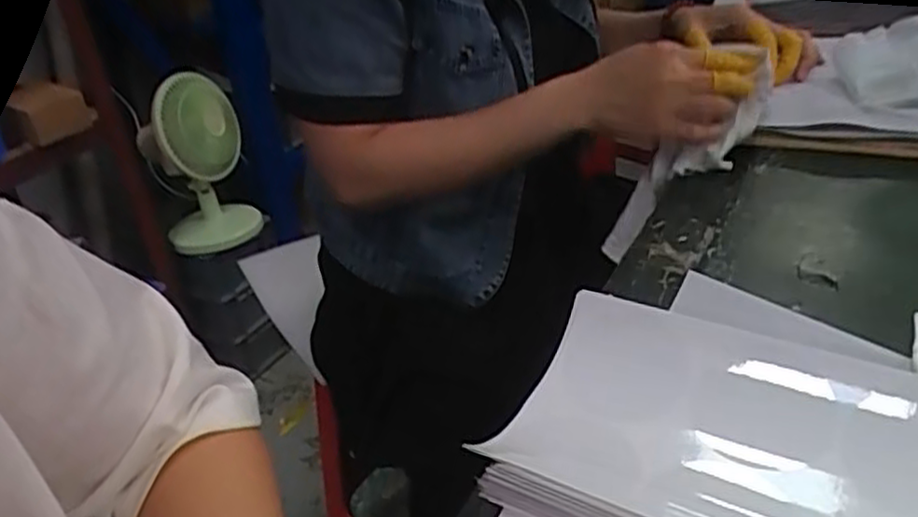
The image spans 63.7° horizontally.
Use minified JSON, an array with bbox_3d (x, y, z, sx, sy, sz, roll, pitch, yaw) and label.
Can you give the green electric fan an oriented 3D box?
[{"bbox_3d":[-0.537,-0.183,1.528,0.191,0.403,0.195,-18,32,-18],"label":"green electric fan"}]

